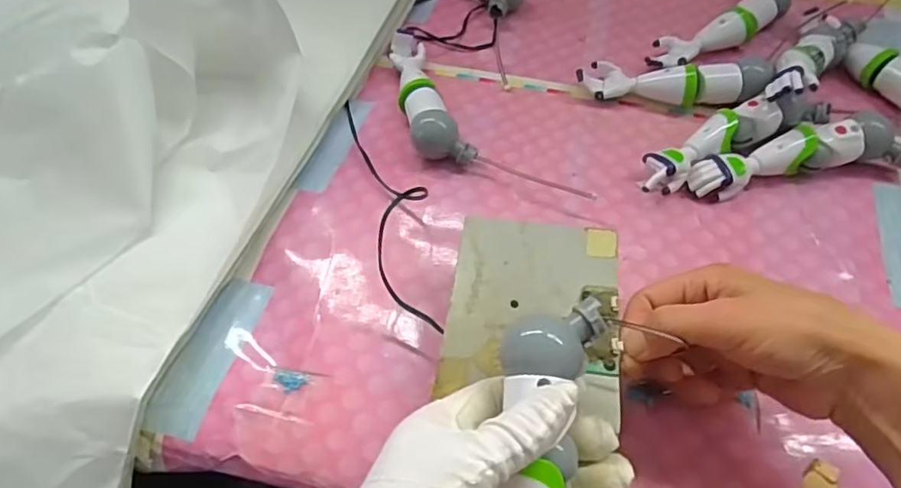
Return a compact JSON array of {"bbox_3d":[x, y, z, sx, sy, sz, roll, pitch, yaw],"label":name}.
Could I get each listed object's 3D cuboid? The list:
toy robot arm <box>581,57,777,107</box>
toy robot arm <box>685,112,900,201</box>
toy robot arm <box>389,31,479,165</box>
[{"bbox_3d":[0.179,-0.129,0.487,0.143,0.031,0.038,4,56,6],"label":"toy robot arm"},{"bbox_3d":[0.247,-0.063,0.435,0.154,0.031,0.036,-8,55,-3],"label":"toy robot arm"},{"bbox_3d":[-0.024,-0.122,0.489,0.042,0.031,0.155,-17,56,-8],"label":"toy robot arm"}]

